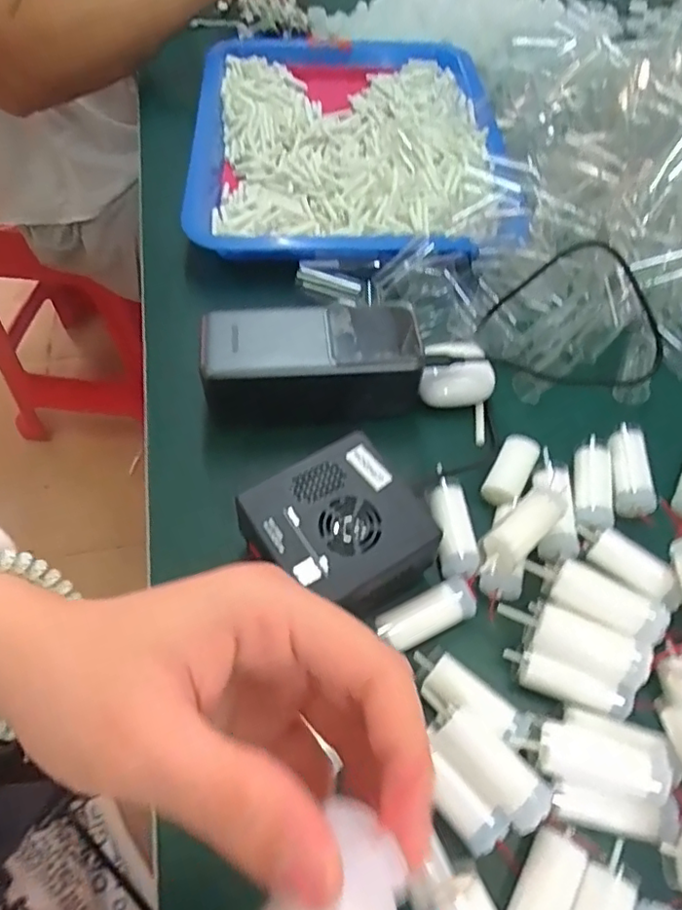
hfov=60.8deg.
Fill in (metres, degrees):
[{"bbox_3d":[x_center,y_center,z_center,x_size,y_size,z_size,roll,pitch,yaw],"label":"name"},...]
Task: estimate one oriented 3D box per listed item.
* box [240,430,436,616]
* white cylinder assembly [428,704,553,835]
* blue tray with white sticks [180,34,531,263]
[{"bbox_3d":[0.000,0.041,0.292,0.079,0.038,0.077,-30,63,-18],"label":"box"},{"bbox_3d":[0.060,0.131,0.244,0.052,0.017,0.020,37,64,20],"label":"white cylinder assembly"},{"bbox_3d":[0.004,-0.286,0.518,0.267,0.033,0.350,0,58,-2],"label":"blue tray with white sticks"}]

